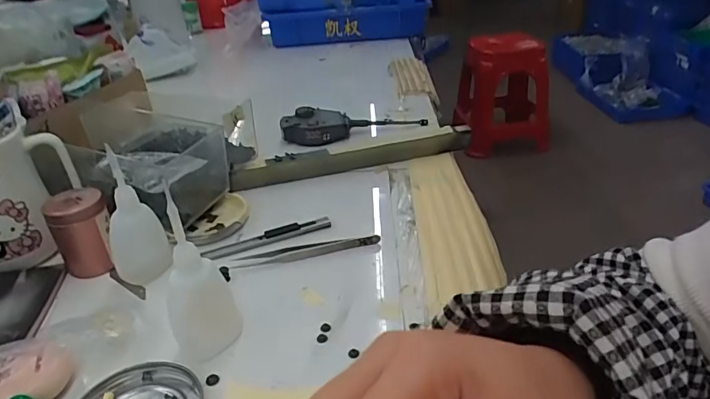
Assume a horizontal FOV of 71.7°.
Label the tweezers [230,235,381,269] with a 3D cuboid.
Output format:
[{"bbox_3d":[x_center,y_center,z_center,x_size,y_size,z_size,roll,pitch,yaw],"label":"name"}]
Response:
[{"bbox_3d":[-0.041,0.044,0.422,0.125,0.008,0.014,-7,31,-7],"label":"tweezers"}]

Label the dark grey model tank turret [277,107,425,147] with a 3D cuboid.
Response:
[{"bbox_3d":[0.000,-0.101,0.634,0.187,0.031,0.046,-8,32,-6],"label":"dark grey model tank turret"}]

